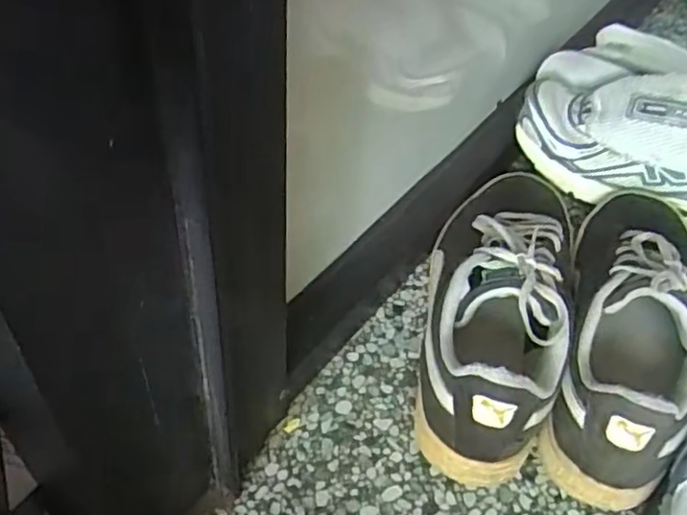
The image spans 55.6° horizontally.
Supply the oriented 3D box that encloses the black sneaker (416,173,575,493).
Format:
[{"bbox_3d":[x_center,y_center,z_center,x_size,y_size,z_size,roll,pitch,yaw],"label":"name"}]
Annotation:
[{"bbox_3d":[0.109,0.014,0.460,0.096,0.091,0.277,17,48,11],"label":"black sneaker"}]

